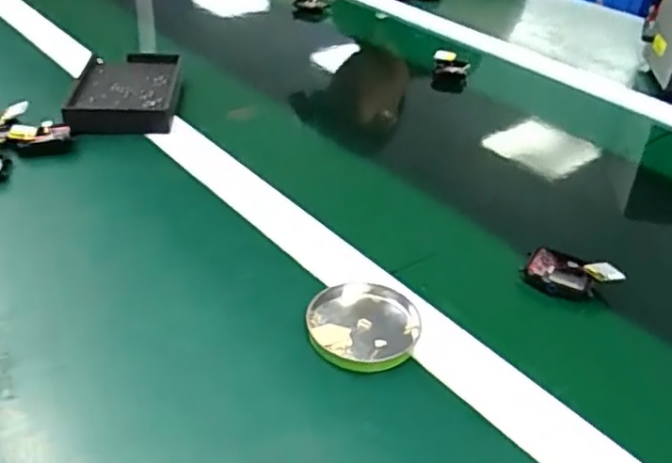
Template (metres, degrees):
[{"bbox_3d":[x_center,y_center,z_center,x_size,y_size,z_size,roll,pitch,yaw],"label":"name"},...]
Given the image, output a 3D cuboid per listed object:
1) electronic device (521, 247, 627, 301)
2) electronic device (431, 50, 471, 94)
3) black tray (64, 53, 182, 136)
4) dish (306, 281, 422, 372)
[{"bbox_3d":[0.160,0.030,0.448,0.061,0.016,0.035,17,37,15],"label":"electronic device"},{"bbox_3d":[0.130,-0.182,0.754,0.039,0.032,0.050,11,36,7],"label":"electronic device"},{"bbox_3d":[-0.201,-0.134,0.624,0.095,0.023,0.142,-1,36,-9],"label":"black tray"},{"bbox_3d":[0.017,0.055,0.390,0.067,0.008,0.064,4,36,-3],"label":"dish"}]

